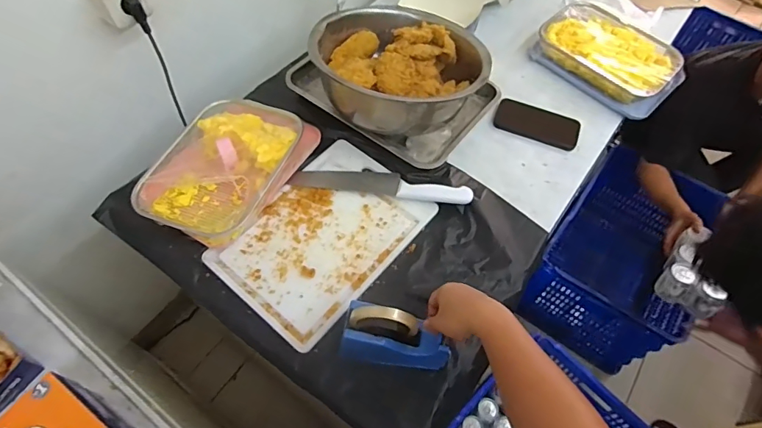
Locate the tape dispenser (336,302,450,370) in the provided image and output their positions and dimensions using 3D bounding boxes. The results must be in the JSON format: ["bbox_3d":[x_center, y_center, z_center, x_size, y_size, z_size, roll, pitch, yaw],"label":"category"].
[{"bbox_3d":[0.022,0.187,0.648,0.160,0.103,0.071,12,59,5],"label":"tape dispenser"}]

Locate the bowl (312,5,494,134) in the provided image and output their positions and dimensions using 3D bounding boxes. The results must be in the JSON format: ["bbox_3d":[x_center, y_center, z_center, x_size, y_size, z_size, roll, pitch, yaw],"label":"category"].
[{"bbox_3d":[0.037,-0.294,0.873,0.287,0.111,0.312,1,59,-2],"label":"bowl"}]

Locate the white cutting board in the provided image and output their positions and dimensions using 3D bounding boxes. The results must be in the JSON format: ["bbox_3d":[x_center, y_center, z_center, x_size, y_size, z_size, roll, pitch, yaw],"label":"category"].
[{"bbox_3d":[-0.096,0.035,0.774,0.243,0.015,0.345,35,63,17],"label":"white cutting board"}]

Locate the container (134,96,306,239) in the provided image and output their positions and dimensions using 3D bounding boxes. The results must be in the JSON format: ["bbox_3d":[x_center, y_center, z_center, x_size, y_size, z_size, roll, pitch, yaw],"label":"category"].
[{"bbox_3d":[-0.286,-0.093,0.808,0.224,0.055,0.292,21,60,9],"label":"container"}]

